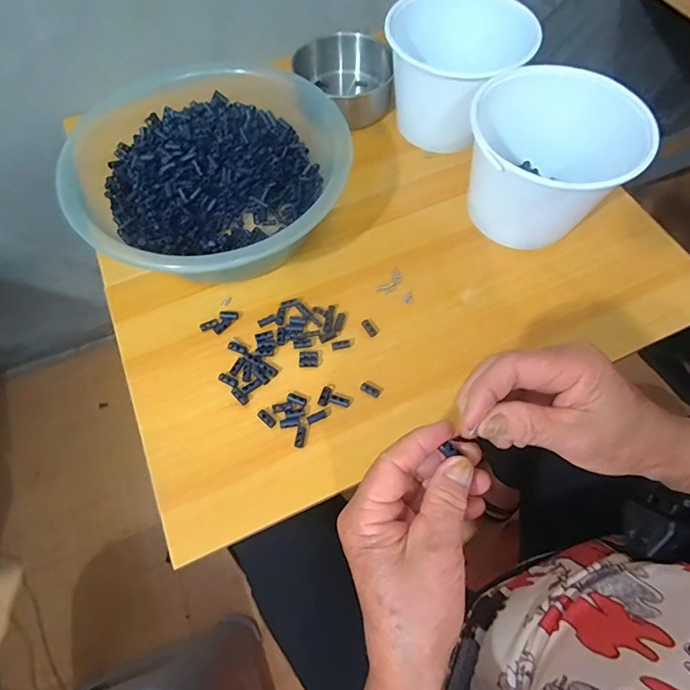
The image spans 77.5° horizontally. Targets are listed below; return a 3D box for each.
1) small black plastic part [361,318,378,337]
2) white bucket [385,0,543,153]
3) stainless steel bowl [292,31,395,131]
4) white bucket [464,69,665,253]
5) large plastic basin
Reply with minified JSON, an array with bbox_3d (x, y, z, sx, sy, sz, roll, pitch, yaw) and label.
[{"bbox_3d":[0.024,-0.018,0.432,0.009,0.004,0.019,-33,68,-16],"label":"small black plastic part"},{"bbox_3d":[0.128,-0.329,0.516,0.153,0.118,0.153,0,63,-1],"label":"white bucket"},{"bbox_3d":[0.010,-0.339,0.555,0.112,0.068,0.102,0,63,-1],"label":"stainless steel bowl"},{"bbox_3d":[0.208,-0.187,0.454,0.147,0.121,0.150,0,63,-1],"label":"white bucket"},{"bbox_3d":[-0.147,-0.189,0.467,0.276,0.082,0.266,0,63,-1],"label":"large plastic basin"}]

